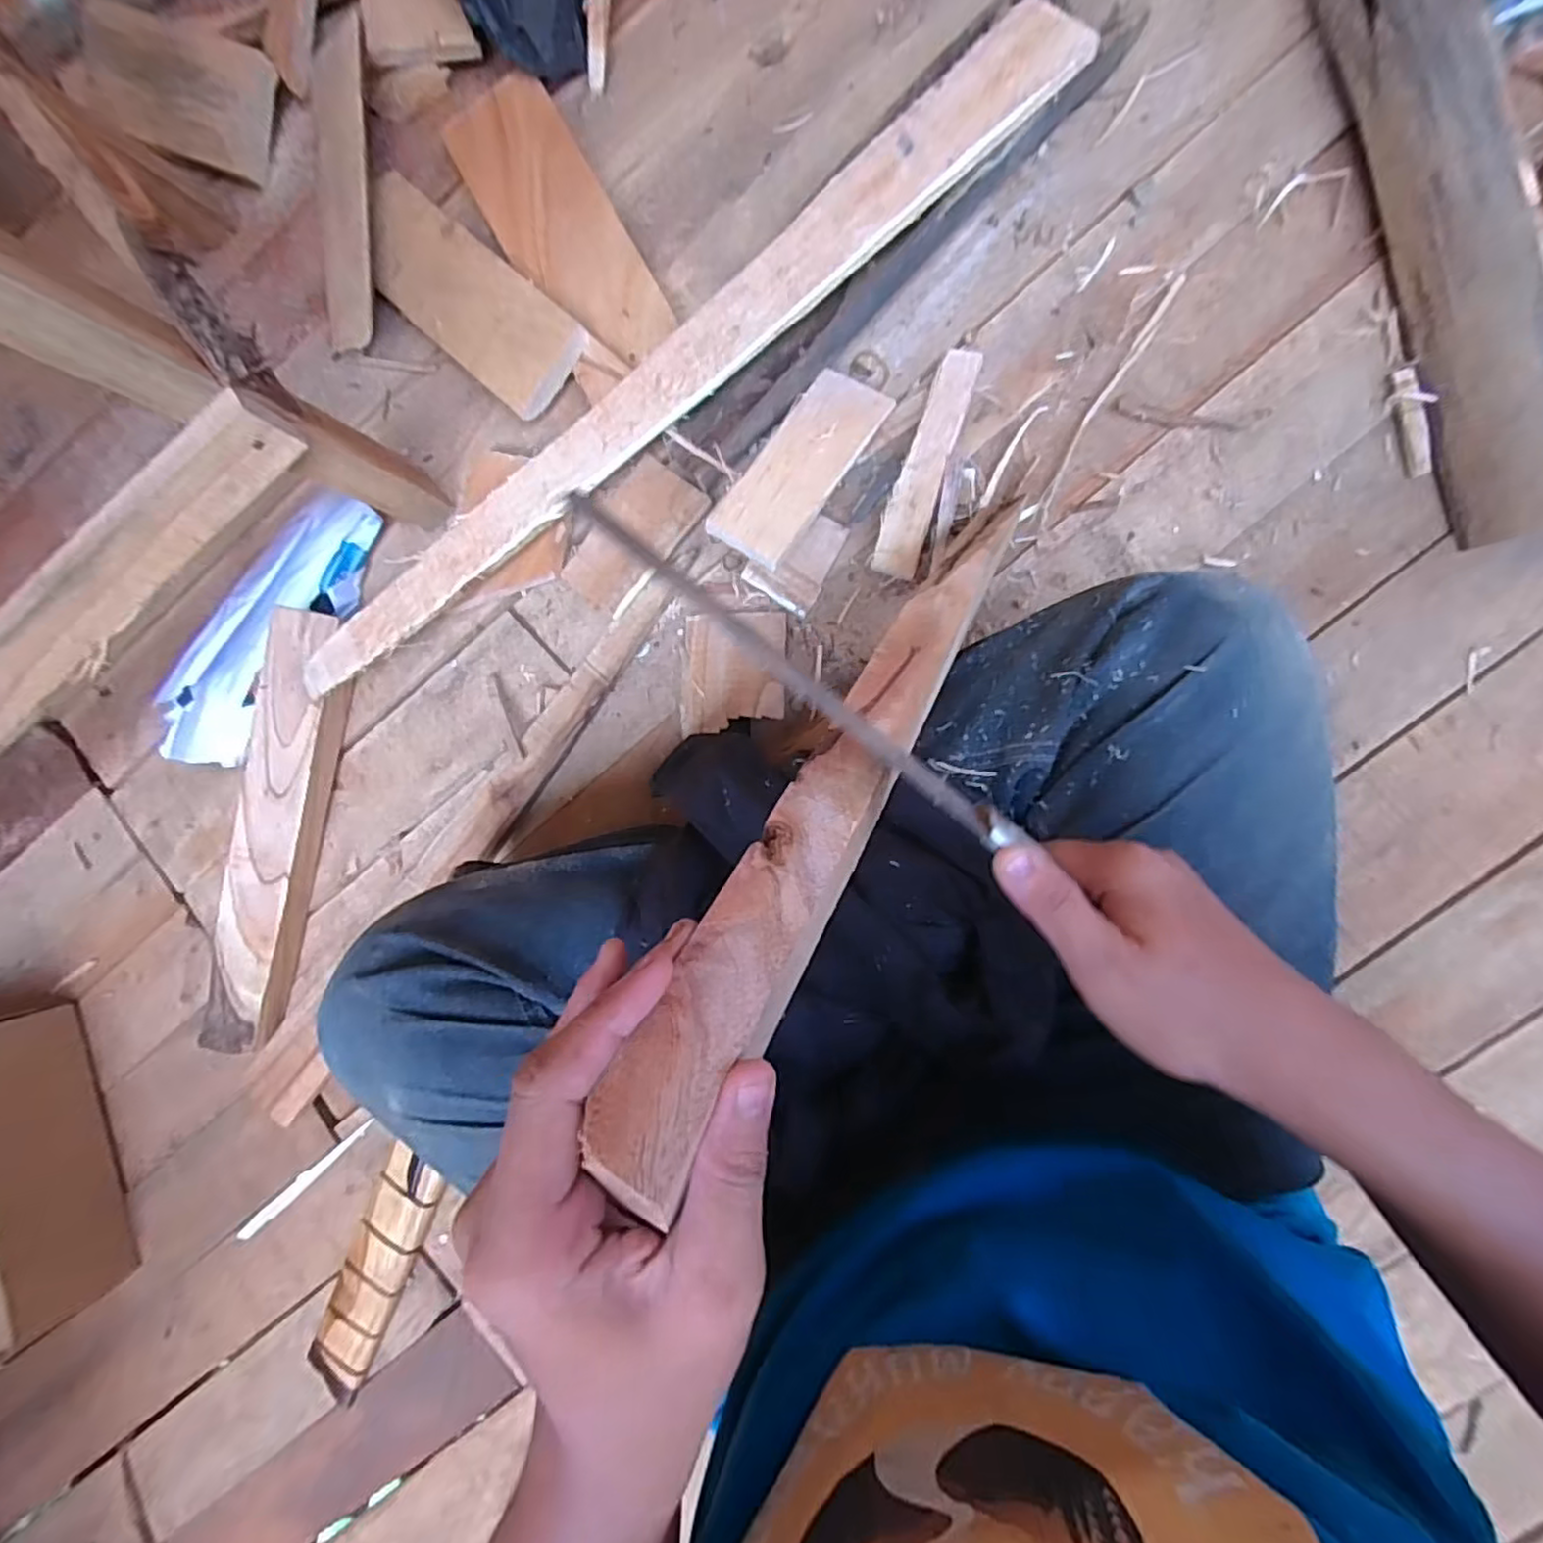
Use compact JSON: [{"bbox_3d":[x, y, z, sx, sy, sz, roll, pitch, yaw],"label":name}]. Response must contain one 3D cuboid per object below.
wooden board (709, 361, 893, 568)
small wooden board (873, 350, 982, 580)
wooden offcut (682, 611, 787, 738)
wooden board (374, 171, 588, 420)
[{"bbox_3d":[0.023,-0.225,0.497,0.062,0.011,0.177,30,72,6],"label":"wooden board"},{"bbox_3d":[0.118,-0.233,0.517,0.034,0.021,0.172,17,92,7],"label":"small wooden board"},{"bbox_3d":[-0.030,-0.080,0.541,0.083,0.016,0.097,-1,89,8],"label":"wooden offcut"},{"bbox_3d":[-0.259,-0.396,0.557,0.230,0.018,0.084,42,95,6],"label":"wooden board"}]

